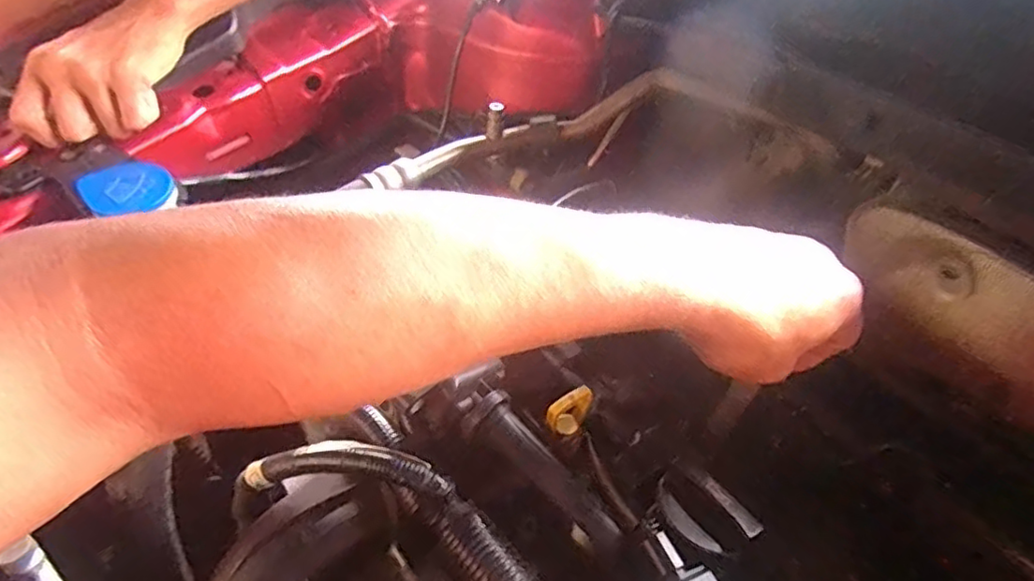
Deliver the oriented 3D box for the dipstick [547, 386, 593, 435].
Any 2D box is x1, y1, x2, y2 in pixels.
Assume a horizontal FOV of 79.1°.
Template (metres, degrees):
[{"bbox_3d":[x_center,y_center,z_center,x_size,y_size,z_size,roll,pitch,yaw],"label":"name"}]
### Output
[{"bbox_3d":[0.031,0.075,0.378,0.031,0.036,0.010,-35,55,-26],"label":"dipstick"}]

